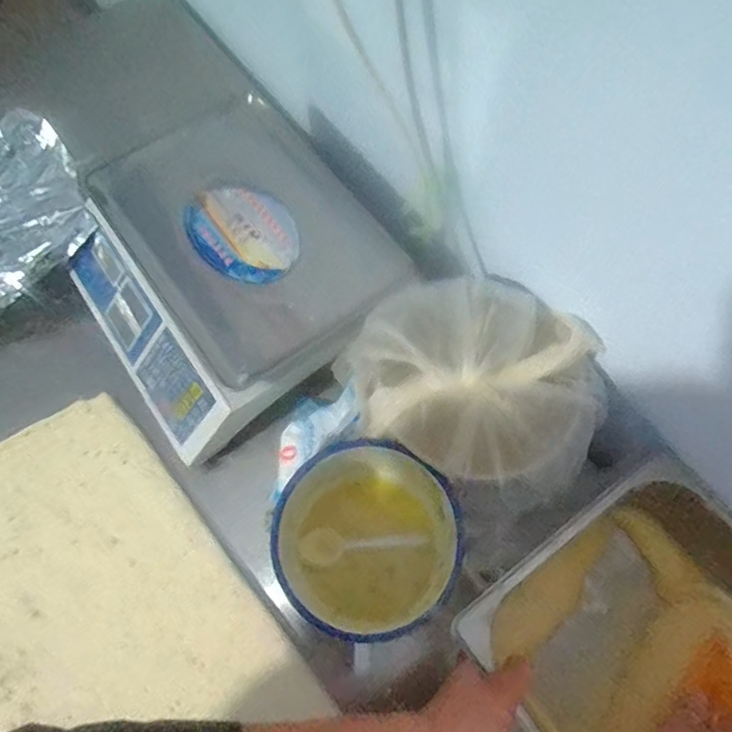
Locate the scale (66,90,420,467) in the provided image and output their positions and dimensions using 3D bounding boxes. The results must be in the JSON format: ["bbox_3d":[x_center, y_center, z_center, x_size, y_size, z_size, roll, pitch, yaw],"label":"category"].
[{"bbox_3d":[-0.161,-0.124,0.653,0.340,0.113,0.360,-33,70,-11],"label":"scale"}]

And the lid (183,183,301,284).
[{"bbox_3d":[-0.137,-0.154,0.626,0.109,0.008,0.148,-42,72,-15],"label":"lid"}]

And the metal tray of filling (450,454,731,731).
[{"bbox_3d":[0.276,0.287,0.491,0.262,0.109,0.329,-34,71,-12],"label":"metal tray of filling"}]

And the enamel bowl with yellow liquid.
[{"bbox_3d":[0.002,0.167,0.543,0.169,0.109,0.168,0,68,1],"label":"enamel bowl with yellow liquid"}]

